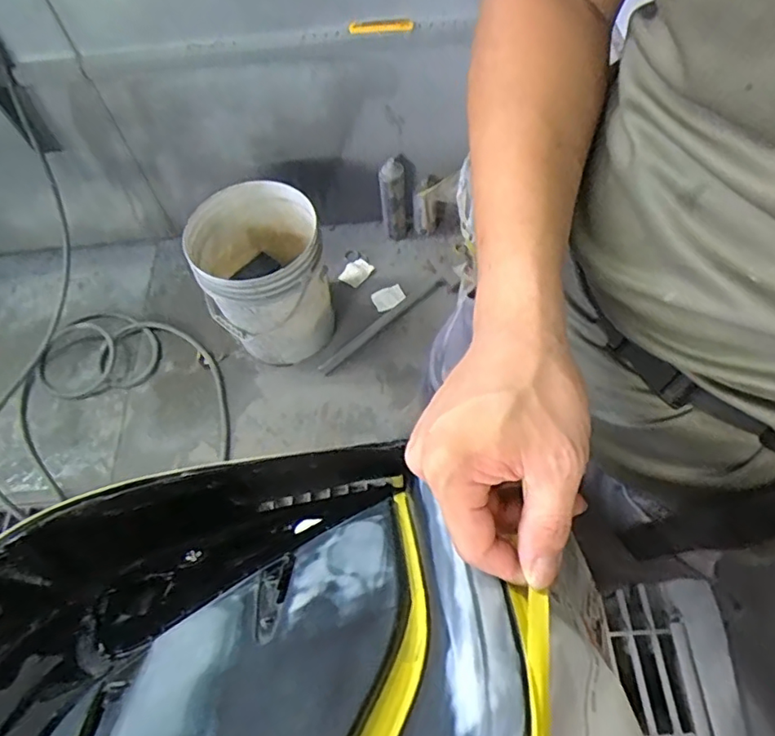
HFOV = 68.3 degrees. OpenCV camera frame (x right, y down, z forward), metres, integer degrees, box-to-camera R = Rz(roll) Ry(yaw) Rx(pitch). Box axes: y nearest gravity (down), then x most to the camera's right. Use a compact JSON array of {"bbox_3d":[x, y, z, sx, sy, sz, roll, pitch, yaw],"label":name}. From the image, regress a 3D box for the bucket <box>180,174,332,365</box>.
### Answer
[{"bbox_3d":[-0.287,-0.209,1.377,0.281,0.395,0.261,-2,60,3],"label":"bucket"}]

